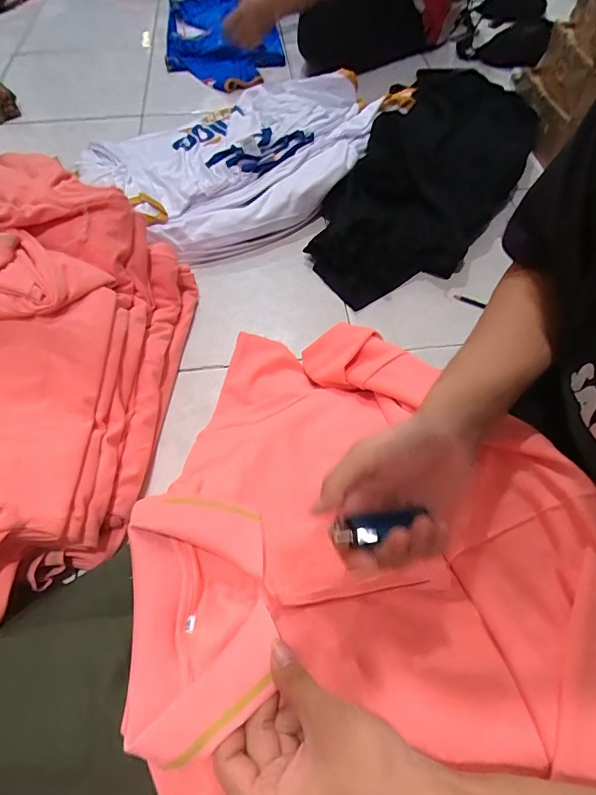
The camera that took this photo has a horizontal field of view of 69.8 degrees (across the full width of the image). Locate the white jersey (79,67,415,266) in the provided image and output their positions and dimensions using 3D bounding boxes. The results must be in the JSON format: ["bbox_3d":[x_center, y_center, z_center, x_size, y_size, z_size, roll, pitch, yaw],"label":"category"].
[{"bbox_3d":[-0.085,-0.549,0.953,0.682,0.097,0.472,-37,65,-21],"label":"white jersey"}]

